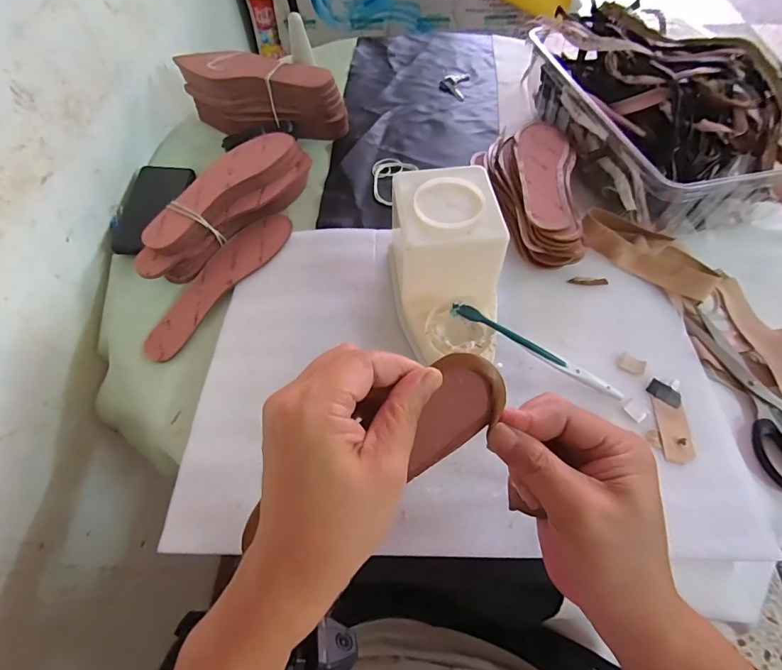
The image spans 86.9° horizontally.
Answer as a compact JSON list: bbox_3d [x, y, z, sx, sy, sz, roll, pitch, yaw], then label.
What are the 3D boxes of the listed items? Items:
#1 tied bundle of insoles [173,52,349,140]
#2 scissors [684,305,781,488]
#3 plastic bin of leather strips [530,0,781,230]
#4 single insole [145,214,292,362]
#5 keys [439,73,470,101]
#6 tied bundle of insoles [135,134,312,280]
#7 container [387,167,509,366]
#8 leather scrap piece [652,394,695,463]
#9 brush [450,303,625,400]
[{"bbox_3d":[-0.198,-0.364,0.636,0.259,0.089,0.075,20,61,13],"label":"tied bundle of insoles"},{"bbox_3d":[0.387,0.055,0.420,0.093,0.014,0.197,-5,59,-2],"label":"scissors"},{"bbox_3d":[0.368,-0.319,0.577,0.260,0.121,0.372,-16,59,-8],"label":"plastic bin of leather strips"},{"bbox_3d":[-0.207,-0.069,0.504,0.066,0.006,0.232,28,67,20],"label":"single insole"},{"bbox_3d":[0.113,-0.450,0.743,0.048,0.007,0.089,11,59,8],"label":"keys"},{"bbox_3d":[-0.221,-0.173,0.542,0.082,0.060,0.256,34,65,20],"label":"tied bundle of insoles"},{"bbox_3d":[0.056,-0.062,0.430,0.105,0.124,0.187,-3,58,0],"label":"container"},{"bbox_3d":[0.269,0.089,0.391,0.029,0.004,0.062,4,59,3],"label":"leather scrap piece"},{"bbox_3d":[0.142,0.017,0.406,0.185,0.017,0.015,29,62,-1],"label":"brush"}]

